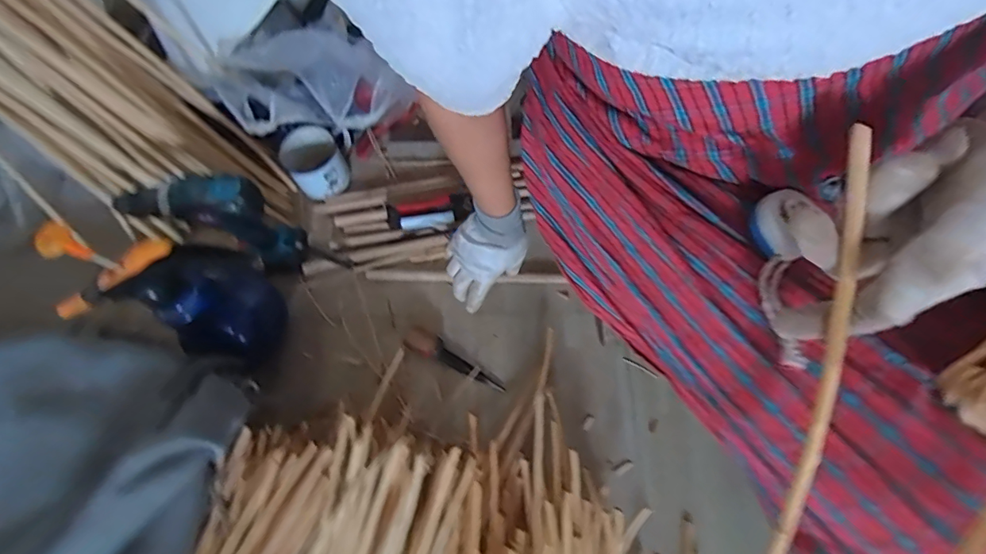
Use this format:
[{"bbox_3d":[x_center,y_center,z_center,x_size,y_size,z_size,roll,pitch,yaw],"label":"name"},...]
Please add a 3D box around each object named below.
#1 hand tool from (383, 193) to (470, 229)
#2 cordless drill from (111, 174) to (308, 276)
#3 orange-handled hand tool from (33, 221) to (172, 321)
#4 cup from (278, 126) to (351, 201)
[{"bbox_3d":[-0.109,-0.109,0.796,0.138,0.021,0.050,-10,68,-1],"label":"hand tool"},{"bbox_3d":[-0.396,-0.074,0.713,0.178,0.207,0.088,8,69,6],"label":"cordless drill"},{"bbox_3d":[-0.420,-0.014,0.497,0.138,0.103,0.030,-30,70,-9],"label":"orange-handled hand tool"},{"bbox_3d":[-0.302,-0.195,0.812,0.092,0.083,0.093,-1,68,2],"label":"cup"}]

